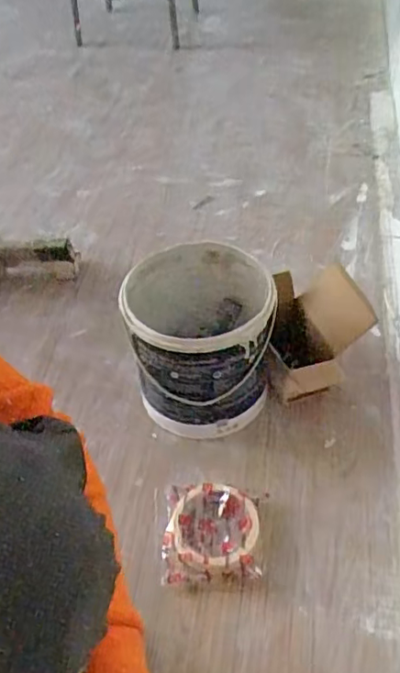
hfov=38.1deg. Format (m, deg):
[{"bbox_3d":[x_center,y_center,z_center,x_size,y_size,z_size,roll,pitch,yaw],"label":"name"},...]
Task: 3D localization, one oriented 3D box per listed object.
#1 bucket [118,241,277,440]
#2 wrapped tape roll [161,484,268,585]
[{"bbox_3d":[0.001,0.008,0.774,0.176,0.204,0.189,-2,47,2],"label":"bucket"},{"bbox_3d":[0.015,0.229,0.671,0.111,0.039,0.112,-2,46,2],"label":"wrapped tape roll"}]

